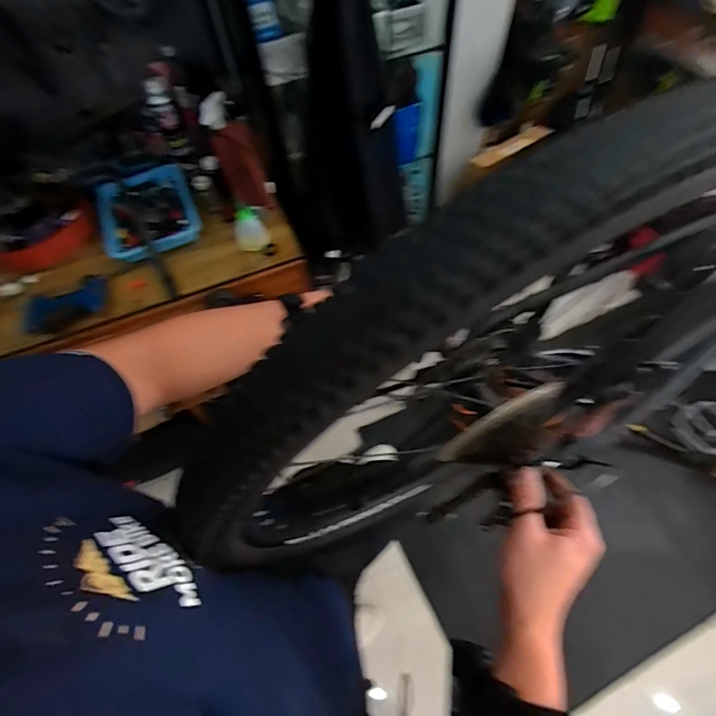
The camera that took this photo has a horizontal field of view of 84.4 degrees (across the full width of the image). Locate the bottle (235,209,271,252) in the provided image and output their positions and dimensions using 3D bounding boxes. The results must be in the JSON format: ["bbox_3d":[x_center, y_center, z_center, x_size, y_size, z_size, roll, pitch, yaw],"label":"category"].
[{"bbox_3d":[-0.277,-0.332,1.010,0.078,0.099,0.065,-22,60,-8],"label":"bottle"}]

